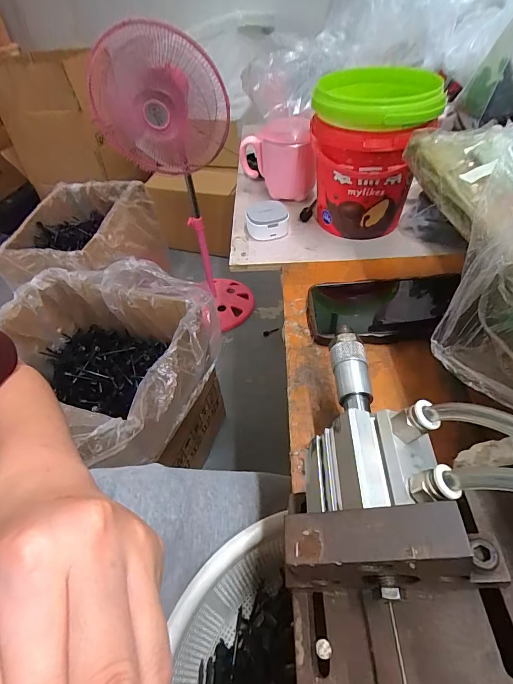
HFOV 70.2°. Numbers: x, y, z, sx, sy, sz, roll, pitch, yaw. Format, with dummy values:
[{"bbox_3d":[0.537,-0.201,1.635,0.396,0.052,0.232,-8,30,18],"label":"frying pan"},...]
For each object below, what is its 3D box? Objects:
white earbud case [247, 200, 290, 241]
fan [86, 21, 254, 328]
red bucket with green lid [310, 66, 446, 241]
[{"bbox_3d":[0.013,-0.163,0.484,0.052,0.031,0.059,-9,48,-2],"label":"white earbud case"},{"bbox_3d":[-0.224,-0.439,1.150,0.321,0.849,0.292,-19,49,-10],"label":"fan"},{"bbox_3d":[0.131,-0.221,0.439,0.128,0.153,0.131,4,49,10],"label":"red bucket with green lid"}]

